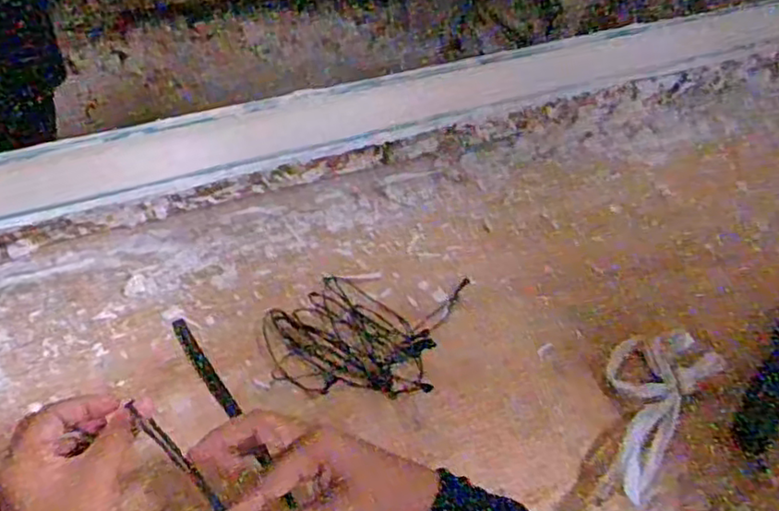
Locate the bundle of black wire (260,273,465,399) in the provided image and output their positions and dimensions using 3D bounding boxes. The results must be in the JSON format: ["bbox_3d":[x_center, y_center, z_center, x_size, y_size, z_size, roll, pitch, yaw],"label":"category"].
[{"bbox_3d":[-0.023,0.066,0.569,0.159,0.010,0.128,8,47,3],"label":"bundle of black wire"}]

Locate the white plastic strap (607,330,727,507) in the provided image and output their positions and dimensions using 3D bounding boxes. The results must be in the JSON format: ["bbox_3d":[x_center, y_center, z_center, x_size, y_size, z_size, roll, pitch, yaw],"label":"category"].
[{"bbox_3d":[0.204,0.116,0.528,0.076,0.018,0.152,33,53,24],"label":"white plastic strap"}]

